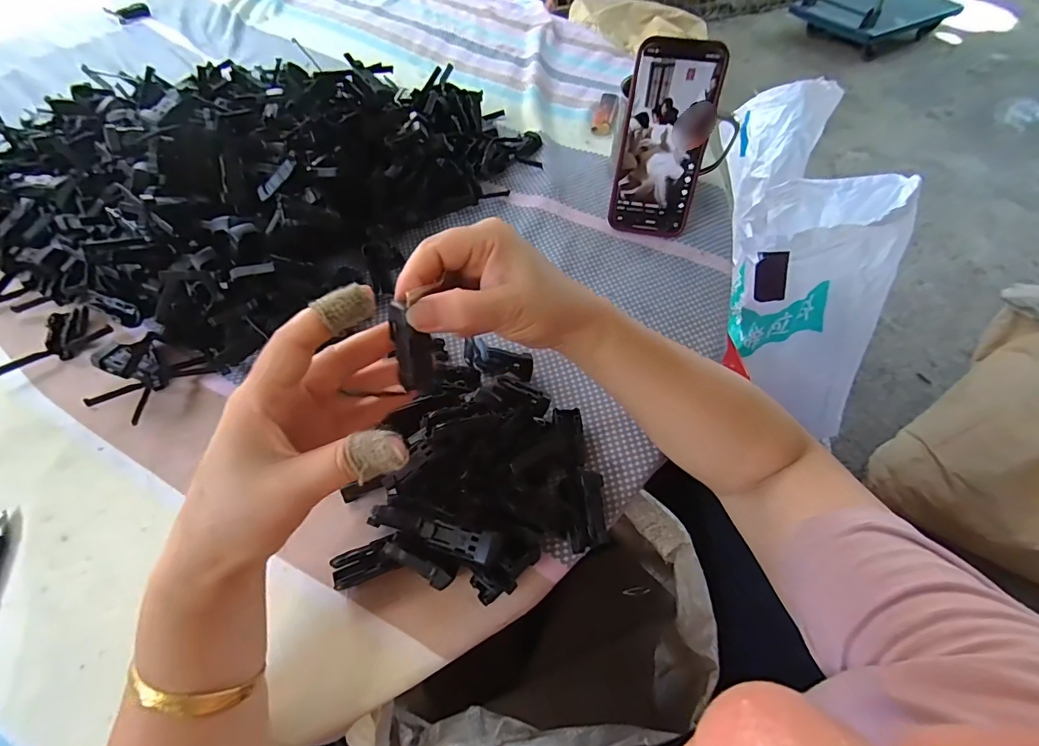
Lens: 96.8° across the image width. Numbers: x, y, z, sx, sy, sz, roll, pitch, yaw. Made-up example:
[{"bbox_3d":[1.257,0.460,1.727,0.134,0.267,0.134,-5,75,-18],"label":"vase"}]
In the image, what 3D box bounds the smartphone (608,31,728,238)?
[{"bbox_3d":[0.132,-0.210,0.421,0.076,0.161,0.012,9,28,5],"label":"smartphone"}]

